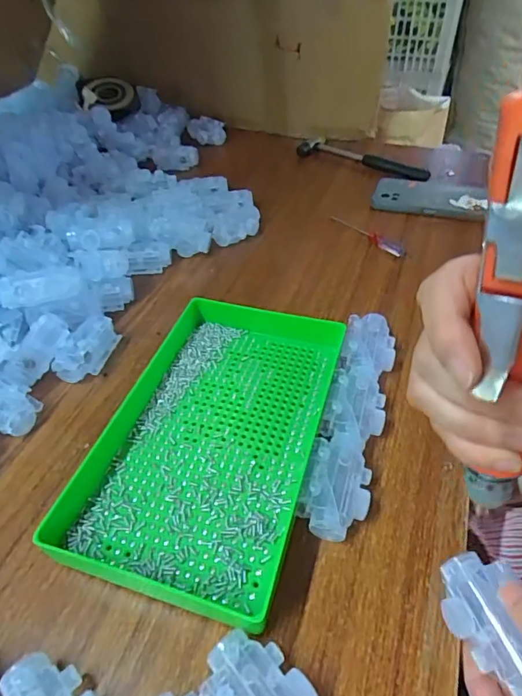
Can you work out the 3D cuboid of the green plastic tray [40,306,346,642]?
[{"bbox_3d":[-0.036,0.060,0.357,0.157,0.035,0.246,11,46,14],"label":"green plastic tray"}]

